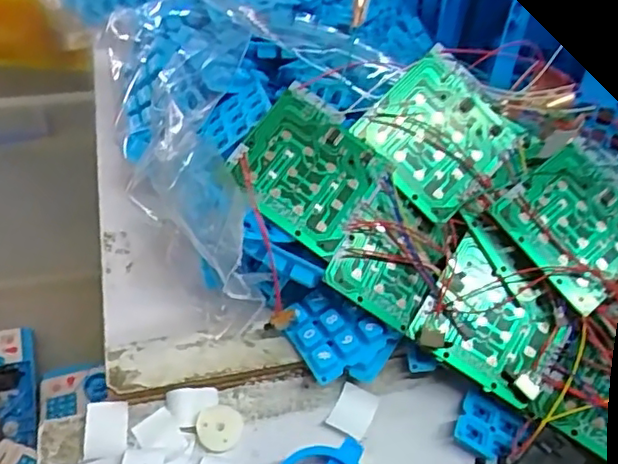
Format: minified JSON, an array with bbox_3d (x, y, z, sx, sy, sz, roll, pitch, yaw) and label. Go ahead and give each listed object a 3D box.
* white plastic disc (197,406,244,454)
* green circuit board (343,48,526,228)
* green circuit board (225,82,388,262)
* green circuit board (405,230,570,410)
[{"bbox_3d":[-0.045,0.098,0.317,0.022,0.004,0.023,2,49,-2],"label":"white plastic disc"},{"bbox_3d":[0.072,-0.054,0.346,0.071,0.009,0.077,44,83,3],"label":"green circuit board"},{"bbox_3d":[0.000,-0.034,0.329,0.068,0.006,0.073,34,69,2],"label":"green circuit board"},{"bbox_3d":[0.096,0.046,0.326,0.070,0.011,0.062,32,75,7],"label":"green circuit board"}]

